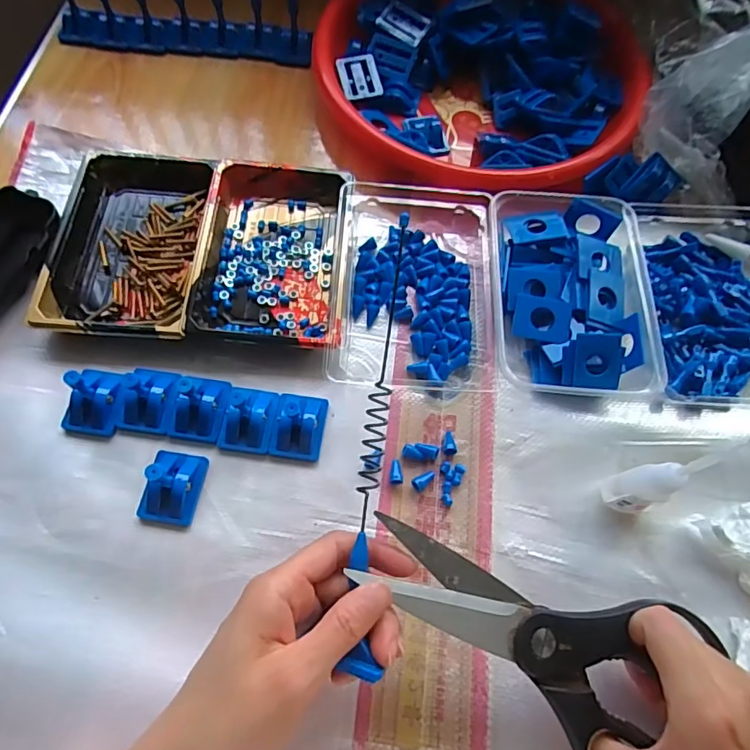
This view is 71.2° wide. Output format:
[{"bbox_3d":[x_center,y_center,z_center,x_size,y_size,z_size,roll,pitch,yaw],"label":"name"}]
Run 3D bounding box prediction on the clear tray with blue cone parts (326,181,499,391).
[{"bbox_3d":[0.031,-0.077,0.397,0.119,0.026,0.172,3,65,-1],"label":"clear tray with blue cone parts"}]

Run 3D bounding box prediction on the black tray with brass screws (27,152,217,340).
[{"bbox_3d":[-0.183,-0.101,0.399,0.106,0.022,0.159,3,65,-1],"label":"black tray with brass screws"}]

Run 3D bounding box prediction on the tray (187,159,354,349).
[{"bbox_3d":[-0.076,-0.093,0.400,0.107,0.027,0.155,4,65,-1],"label":"tray"}]

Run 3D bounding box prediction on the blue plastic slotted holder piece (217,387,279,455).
[{"bbox_3d":[-0.085,0.028,0.354,0.034,0.018,0.044,9,65,1],"label":"blue plastic slotted holder piece"}]

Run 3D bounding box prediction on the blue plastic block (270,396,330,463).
[{"bbox_3d":[-0.051,0.033,0.354,0.033,0.018,0.043,8,65,1],"label":"blue plastic block"}]

